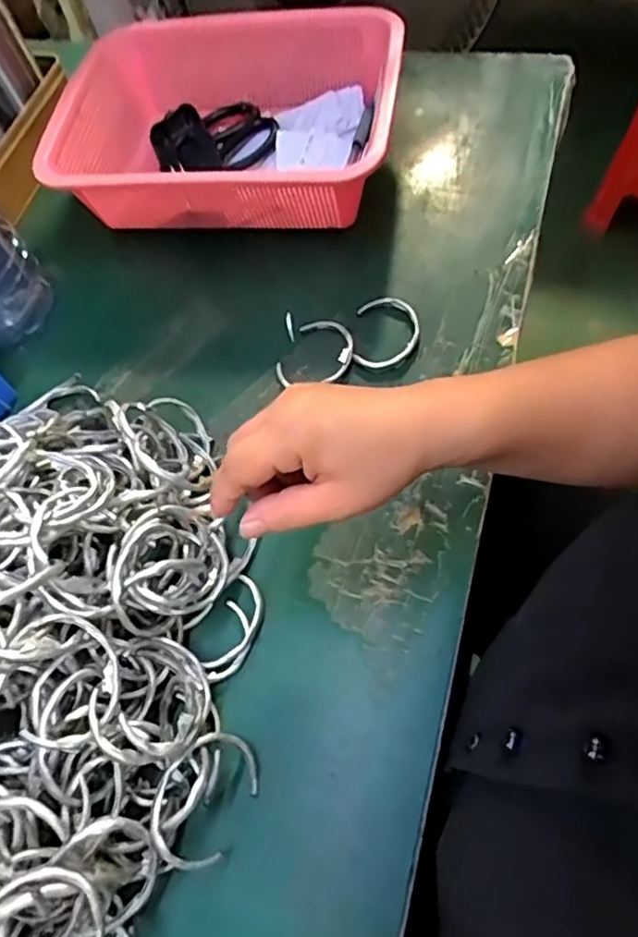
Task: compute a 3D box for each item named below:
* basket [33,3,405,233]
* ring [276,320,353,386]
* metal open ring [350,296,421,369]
[{"bbox_3d":[-0.078,-0.312,0.552,0.300,0.108,0.206,5,64,11],"label":"basket"},{"bbox_3d":[-0.002,-0.091,0.484,0.055,0.007,0.063,13,69,19],"label":"ring"},{"bbox_3d":[0.054,-0.108,0.486,0.050,0.007,0.064,2,67,11],"label":"metal open ring"}]

